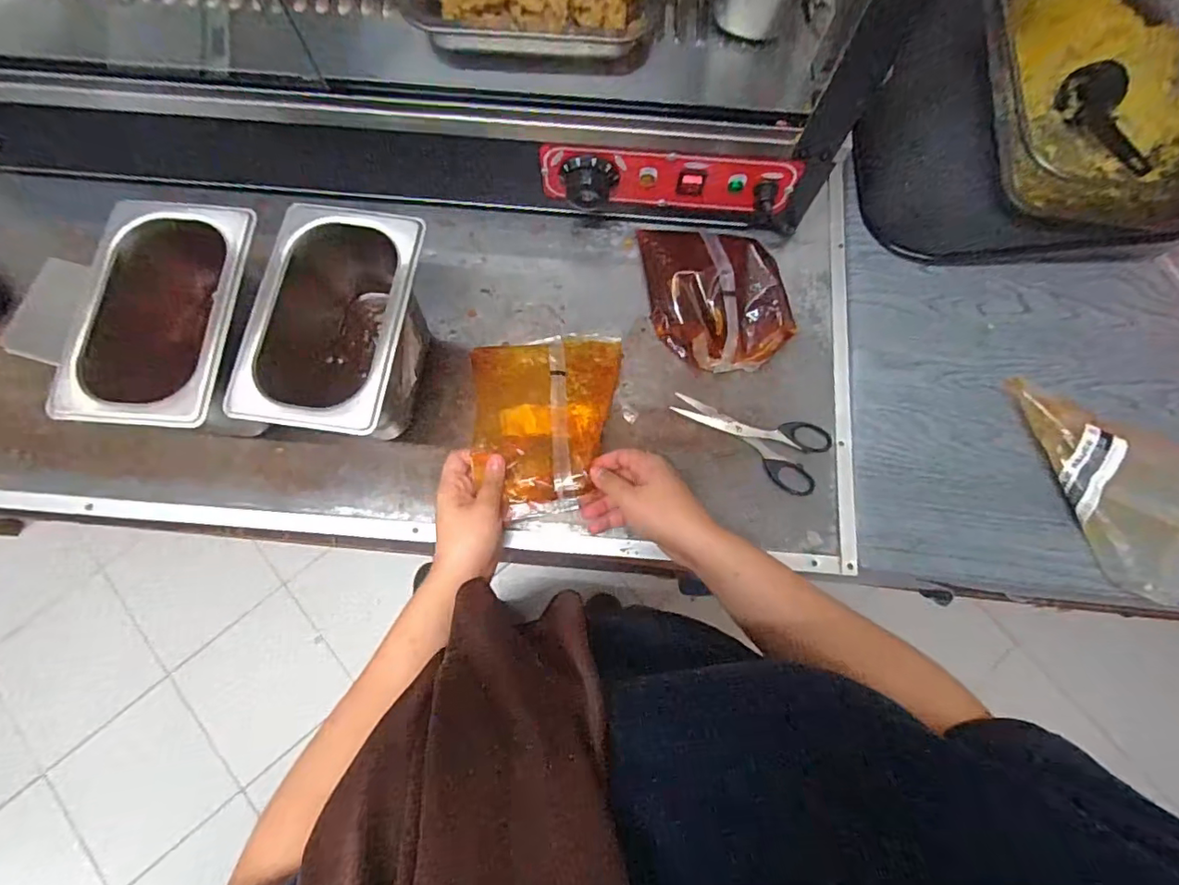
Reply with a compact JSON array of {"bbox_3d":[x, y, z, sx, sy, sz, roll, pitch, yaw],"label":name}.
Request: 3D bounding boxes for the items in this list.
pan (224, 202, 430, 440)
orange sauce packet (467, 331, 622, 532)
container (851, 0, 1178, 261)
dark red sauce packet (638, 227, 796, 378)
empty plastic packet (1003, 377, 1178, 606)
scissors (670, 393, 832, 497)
[{"bbox_3d":[-0.196,-0.087,0.474,0.108,0.153,0.184,7,76,1],"label":"pan"},{"bbox_3d":[-0.035,-0.022,0.508,0.138,0.030,0.176,-2,63,-7],"label":"orange sauce packet"},{"bbox_3d":[0.477,-0.389,0.545,0.320,0.151,0.362,-10,77,-4],"label":"container"},{"bbox_3d":[0.126,-0.148,0.544,0.125,0.043,0.152,-9,78,-3],"label":"dark red sauce packet"},{"bbox_3d":[0.499,0.024,0.514,0.118,0.045,0.217,-25,79,-6],"label":"empty plastic packet"},{"bbox_3d":[0.154,-0.009,0.530,0.150,0.005,0.069,25,79,5],"label":"scissors"}]

